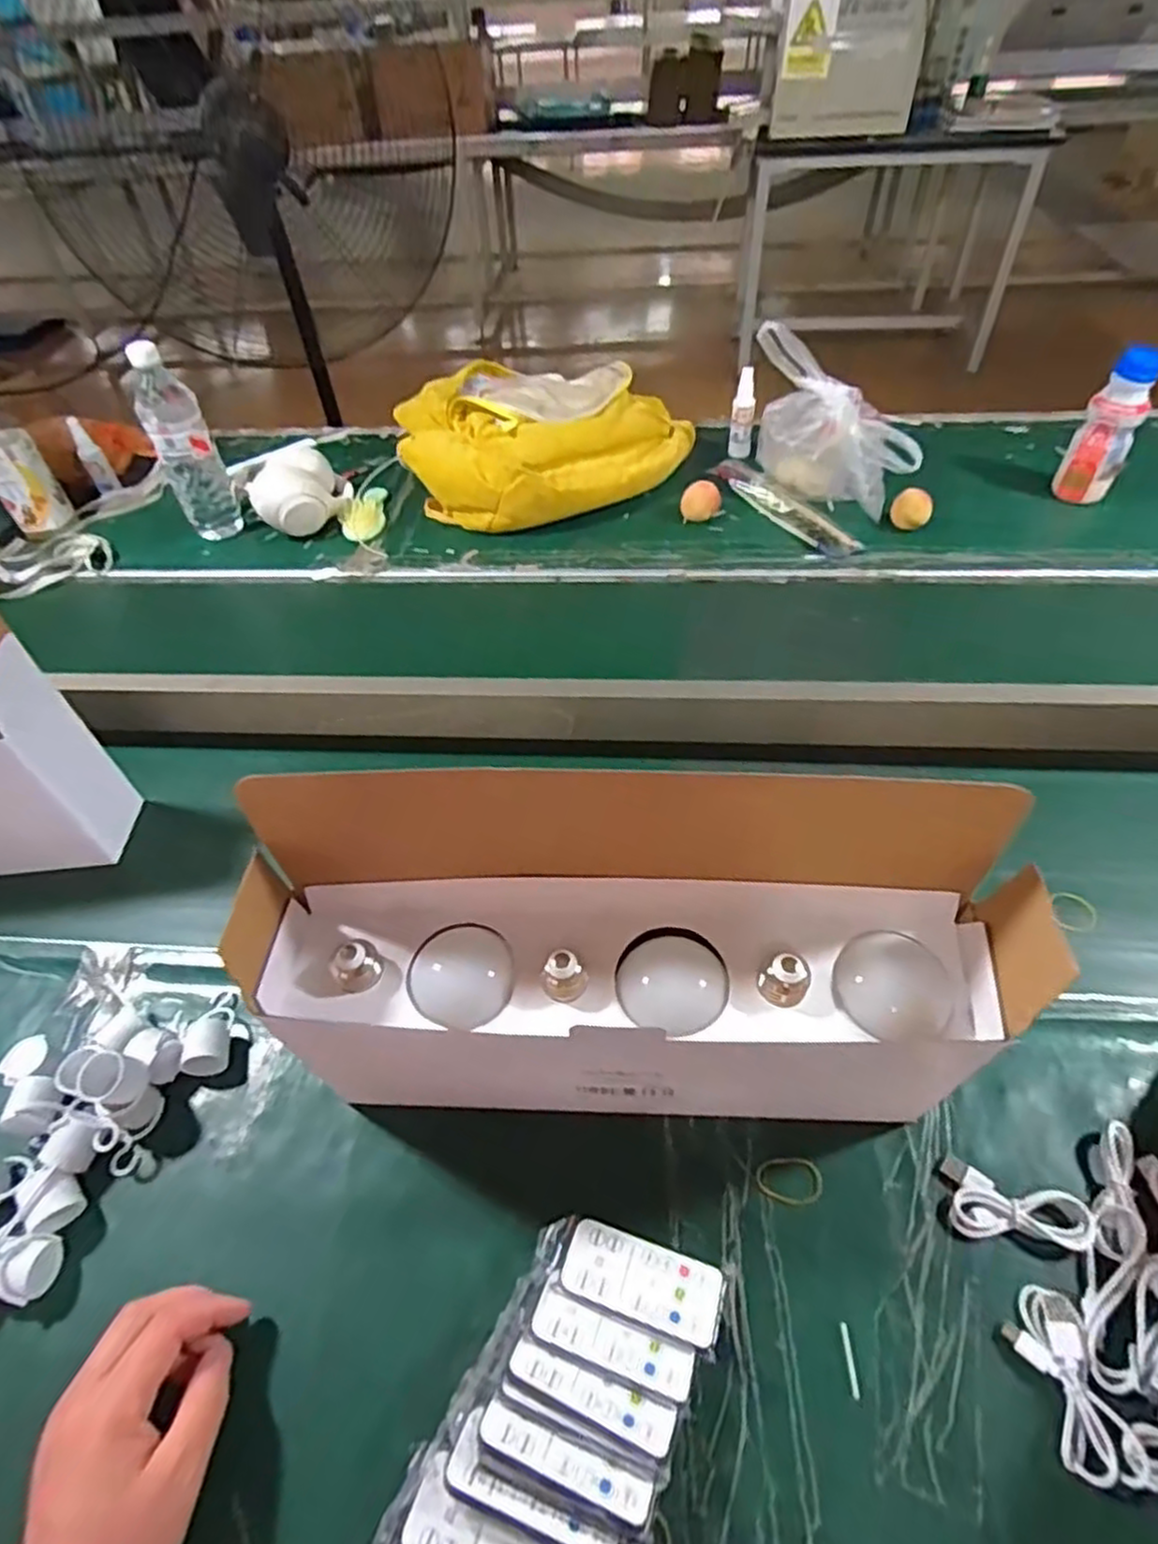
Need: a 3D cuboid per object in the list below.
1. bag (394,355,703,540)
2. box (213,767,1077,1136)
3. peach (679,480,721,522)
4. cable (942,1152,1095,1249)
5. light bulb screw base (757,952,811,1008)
[{"bbox_3d":[-0.060,-0.484,1.029,0.383,0.105,0.379,-17,51,-12],"label":"bag"},{"bbox_3d":[0.029,0.118,0.422,0.382,0.199,0.118,3,48,7],"label":"box"},{"bbox_3d":[0.155,-0.339,0.923,0.046,0.042,0.048,12,51,14],"label":"peach"},{"bbox_3d":[0.249,0.251,0.413,0.077,0.009,0.038,15,51,17],"label":"cable"},{"bbox_3d":[0.106,0.106,0.370,0.024,0.024,0.018,-15,50,-10],"label":"light bulb screw base"}]

